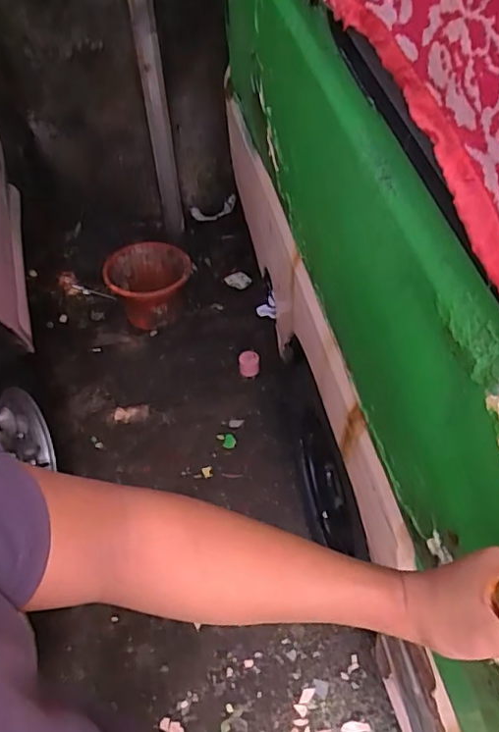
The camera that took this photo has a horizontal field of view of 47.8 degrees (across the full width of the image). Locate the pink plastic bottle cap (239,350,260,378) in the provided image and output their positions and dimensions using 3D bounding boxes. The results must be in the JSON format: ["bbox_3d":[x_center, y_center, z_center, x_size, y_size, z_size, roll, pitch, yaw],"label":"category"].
[{"bbox_3d":[-0.002,-0.010,1.767,0.064,0.065,0.059,-5,49,-2],"label":"pink plastic bottle cap"}]

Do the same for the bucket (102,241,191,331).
[{"bbox_3d":[-0.327,-0.256,1.876,0.265,0.235,0.246,-1,49,2],"label":"bucket"}]

